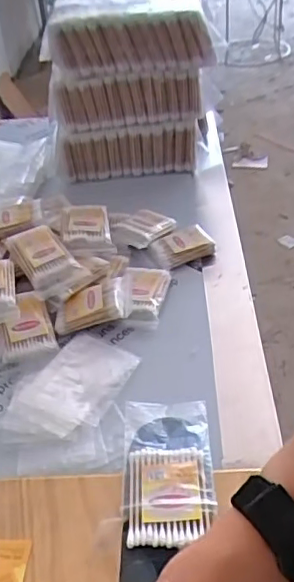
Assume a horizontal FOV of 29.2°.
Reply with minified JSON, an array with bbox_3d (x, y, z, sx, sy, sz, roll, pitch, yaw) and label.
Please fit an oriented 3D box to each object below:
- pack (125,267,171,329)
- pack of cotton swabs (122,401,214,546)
[{"bbox_3d":[-0.005,0.004,0.629,0.048,0.022,0.086,4,41,13],"label":"pack"},{"bbox_3d":[0.015,0.127,0.411,0.063,0.007,0.118,-4,38,3],"label":"pack of cotton swabs"}]

